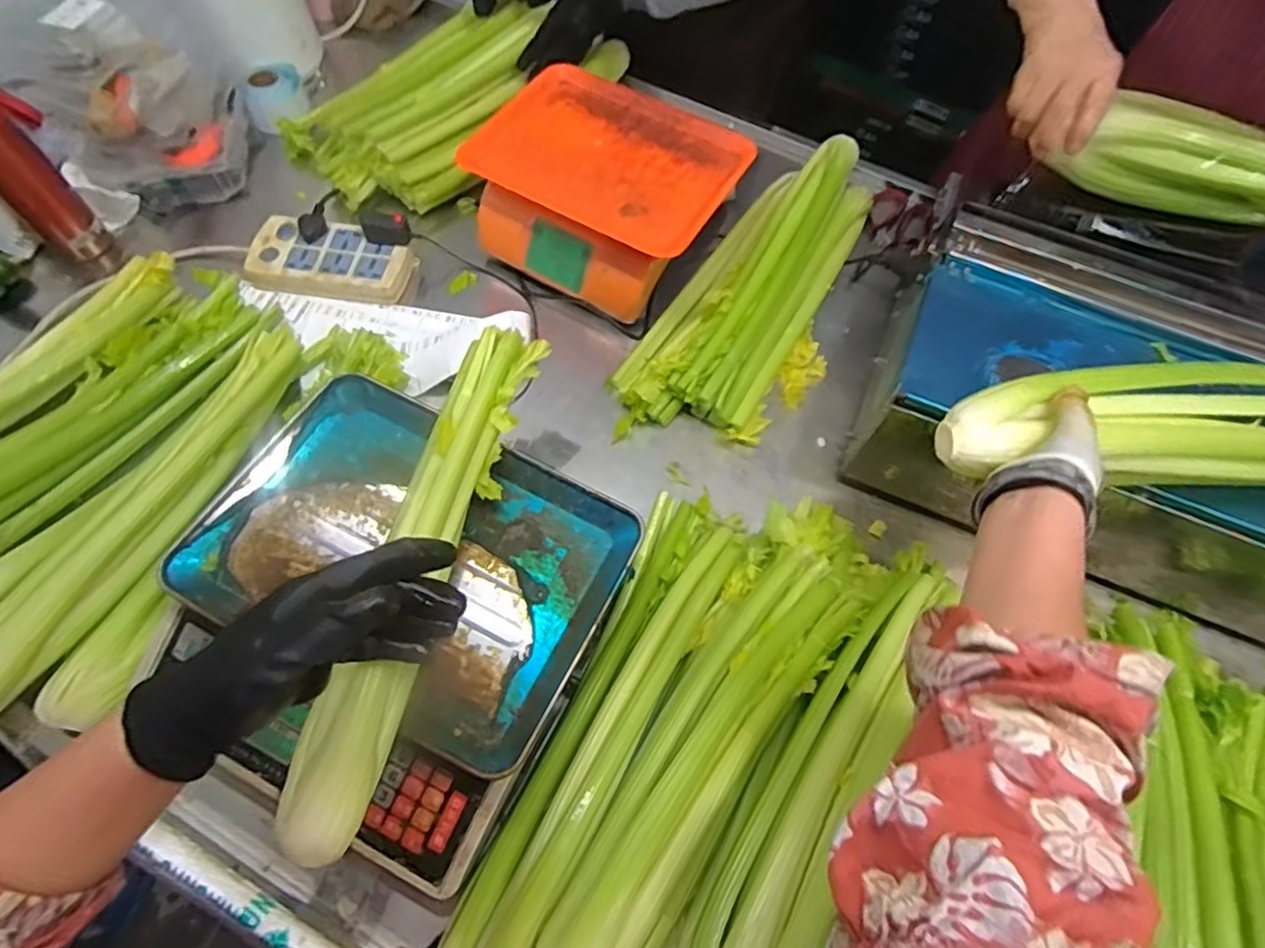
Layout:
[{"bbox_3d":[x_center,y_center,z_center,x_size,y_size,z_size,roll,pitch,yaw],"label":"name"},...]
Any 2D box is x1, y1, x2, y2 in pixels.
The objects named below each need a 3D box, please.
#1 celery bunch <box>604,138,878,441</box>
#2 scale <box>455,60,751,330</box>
[{"bbox_3d":[0.156,-0.219,0.766,0.202,0.099,0.437,28,64,10],"label":"celery bunch"},{"bbox_3d":[-0.035,-0.356,0.804,0.285,0.122,0.262,30,65,11],"label":"scale"}]

